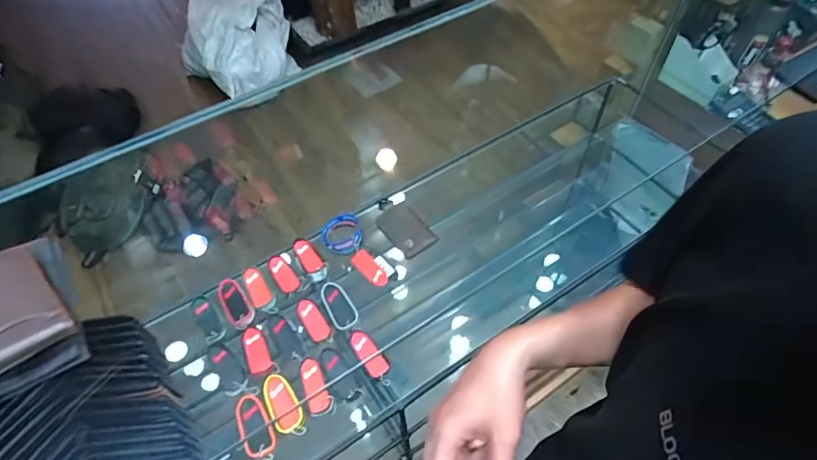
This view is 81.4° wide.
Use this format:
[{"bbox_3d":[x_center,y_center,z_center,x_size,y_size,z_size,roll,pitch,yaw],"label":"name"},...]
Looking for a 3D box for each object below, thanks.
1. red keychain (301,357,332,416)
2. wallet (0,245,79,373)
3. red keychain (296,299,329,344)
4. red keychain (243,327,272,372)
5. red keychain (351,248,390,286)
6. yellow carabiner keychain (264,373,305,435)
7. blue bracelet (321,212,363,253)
[{"bbox_3d":[-0.135,0.225,0.686,0.033,0.014,0.078,-17,69,-11],"label":"red keychain"},{"bbox_3d":[-0.342,0.066,0.393,0.081,0.026,0.107,-38,62,-24],"label":"wallet"},{"bbox_3d":[-0.149,0.141,0.744,0.032,0.011,0.074,-30,59,-19],"label":"red keychain"},{"bbox_3d":[-0.229,0.179,0.711,0.030,0.006,0.072,-22,56,-14],"label":"red keychain"},{"bbox_3d":[-0.065,0.066,0.801,0.070,0.013,0.032,43,103,10],"label":"red keychain"},{"bbox_3d":[-0.176,0.240,0.664,0.040,0.009,0.083,-25,67,-17],"label":"yellow carabiner keychain"},{"bbox_3d":[-0.115,0.005,0.814,0.067,0.025,0.081,-17,55,-11],"label":"blue bracelet"}]

